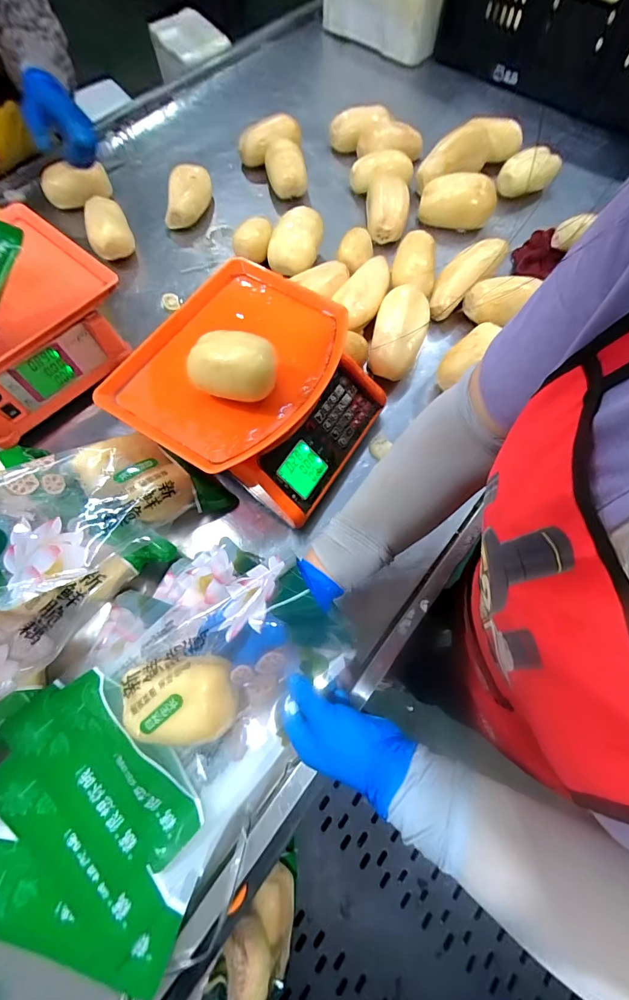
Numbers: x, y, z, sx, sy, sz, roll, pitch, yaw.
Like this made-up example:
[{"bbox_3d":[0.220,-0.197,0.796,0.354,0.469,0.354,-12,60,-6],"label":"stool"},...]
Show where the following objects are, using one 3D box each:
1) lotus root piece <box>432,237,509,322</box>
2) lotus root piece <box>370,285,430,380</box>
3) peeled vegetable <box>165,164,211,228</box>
[{"bbox_3d":[0.255,-0.372,0.663,0.058,0.058,0.170,39,74,14],"label":"lotus root piece"},{"bbox_3d":[0.131,-0.252,0.605,0.079,0.054,0.159,17,70,7],"label":"lotus root piece"},{"bbox_3d":[-0.231,-0.578,0.746,0.064,0.055,0.139,9,69,4],"label":"peeled vegetable"}]

